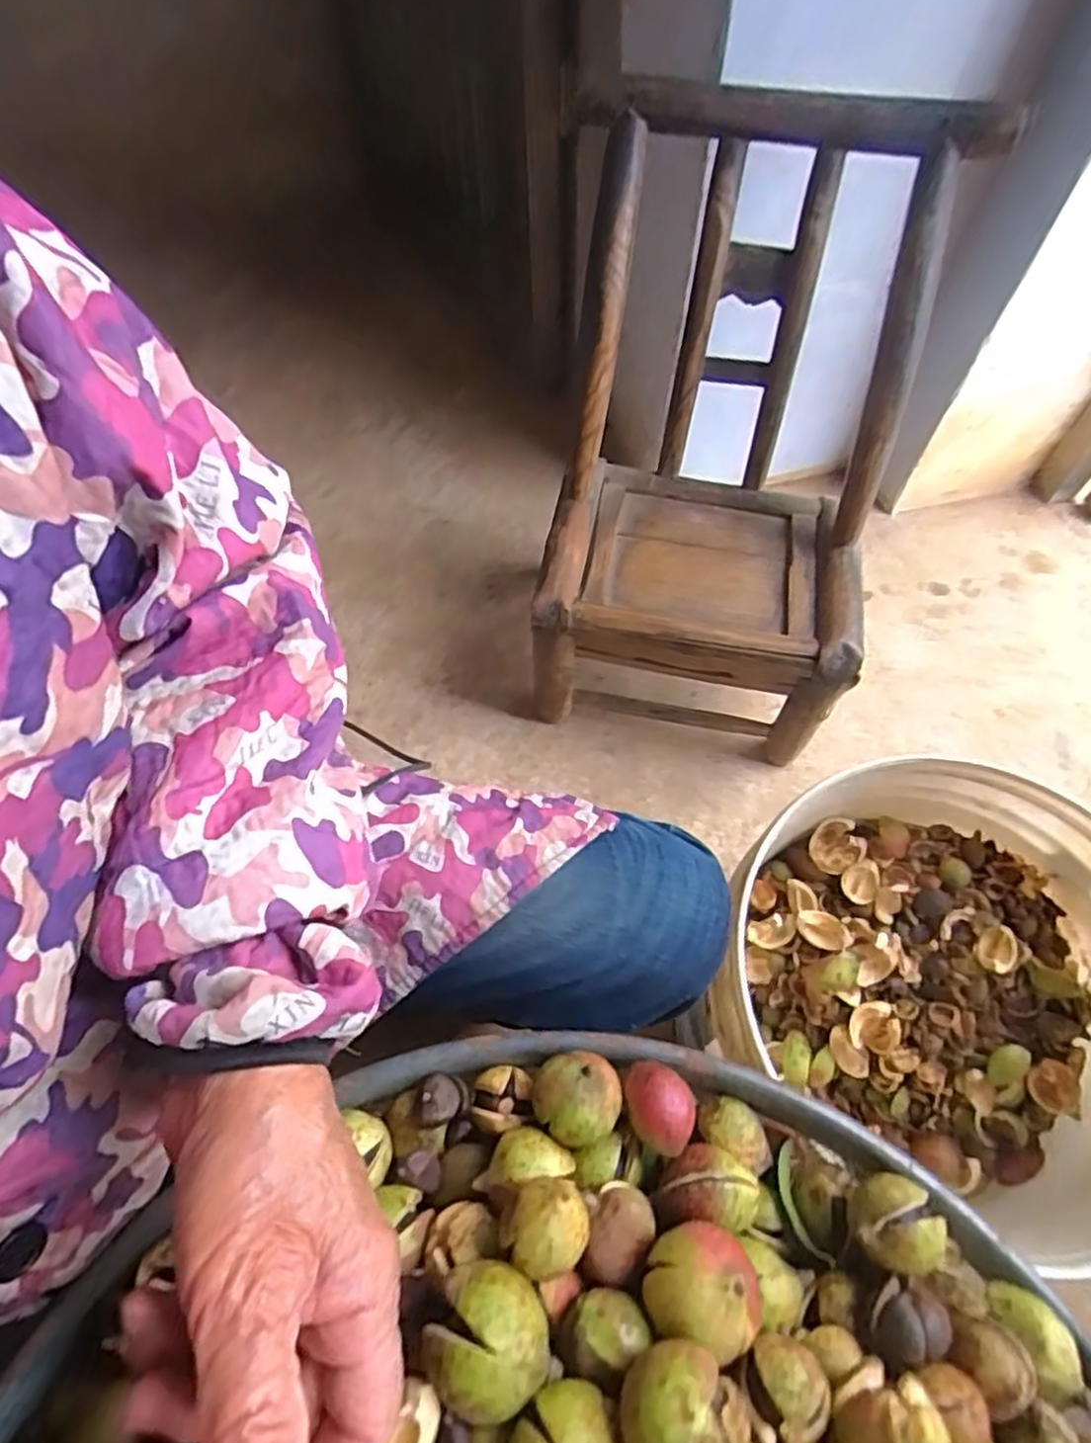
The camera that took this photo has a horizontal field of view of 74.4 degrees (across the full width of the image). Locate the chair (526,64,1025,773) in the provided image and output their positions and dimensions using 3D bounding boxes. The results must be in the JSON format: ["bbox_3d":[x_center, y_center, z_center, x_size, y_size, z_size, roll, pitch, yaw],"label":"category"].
[{"bbox_3d":[0.185,-0.288,0.784,0.363,0.507,0.438,9,63,3],"label":"chair"}]

